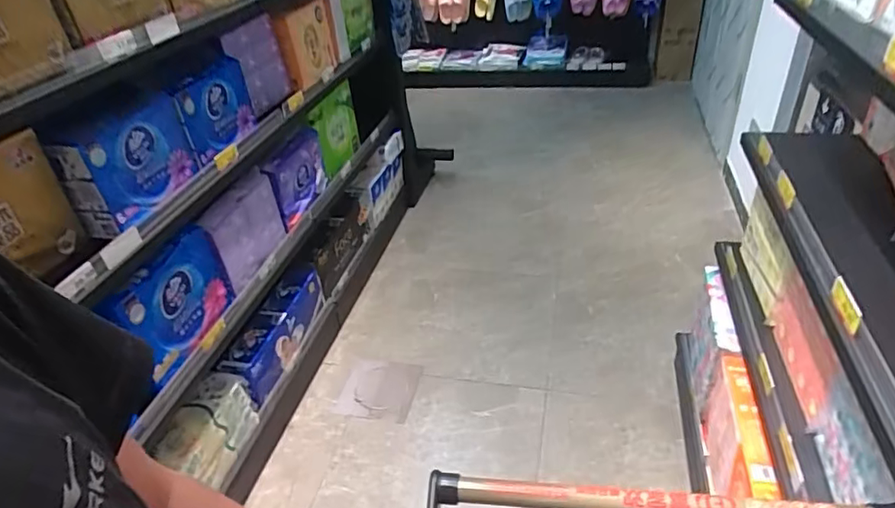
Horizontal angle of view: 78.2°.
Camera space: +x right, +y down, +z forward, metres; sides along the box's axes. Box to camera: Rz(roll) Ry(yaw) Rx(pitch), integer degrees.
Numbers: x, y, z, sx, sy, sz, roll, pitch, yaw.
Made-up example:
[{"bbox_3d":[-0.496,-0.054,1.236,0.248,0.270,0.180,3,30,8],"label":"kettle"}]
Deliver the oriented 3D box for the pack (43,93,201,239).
[{"bbox_3d":[-0.673,-0.200,1.189,0.087,0.214,0.306,1,36,10],"label":"pack"}]

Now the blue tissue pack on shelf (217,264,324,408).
[{"bbox_3d":[-0.559,0.254,1.806,0.130,0.199,0.510,4,37,14],"label":"blue tissue pack on shelf"}]

